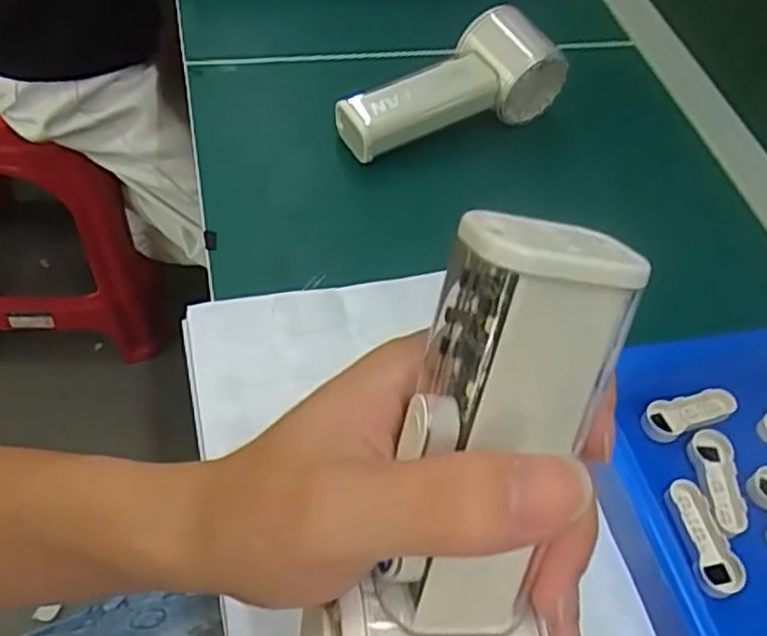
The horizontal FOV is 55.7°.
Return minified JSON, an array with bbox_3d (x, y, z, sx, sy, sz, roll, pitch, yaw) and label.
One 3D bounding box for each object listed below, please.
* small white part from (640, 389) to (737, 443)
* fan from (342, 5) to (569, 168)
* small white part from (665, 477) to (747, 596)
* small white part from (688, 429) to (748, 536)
[{"bbox_3d":[0.152,0.048,0.363,0.051,0.010,0.019,-15,57,-19],"label":"small white part"},{"bbox_3d":[0.043,-0.152,0.465,0.147,0.050,0.048,-22,60,-18],"label":"fan"},{"bbox_3d":[0.142,0.097,0.322,0.019,0.006,0.050,-7,55,-14],"label":"small white part"},{"bbox_3d":[0.157,0.075,0.339,0.018,0.005,0.051,5,53,-5],"label":"small white part"}]

